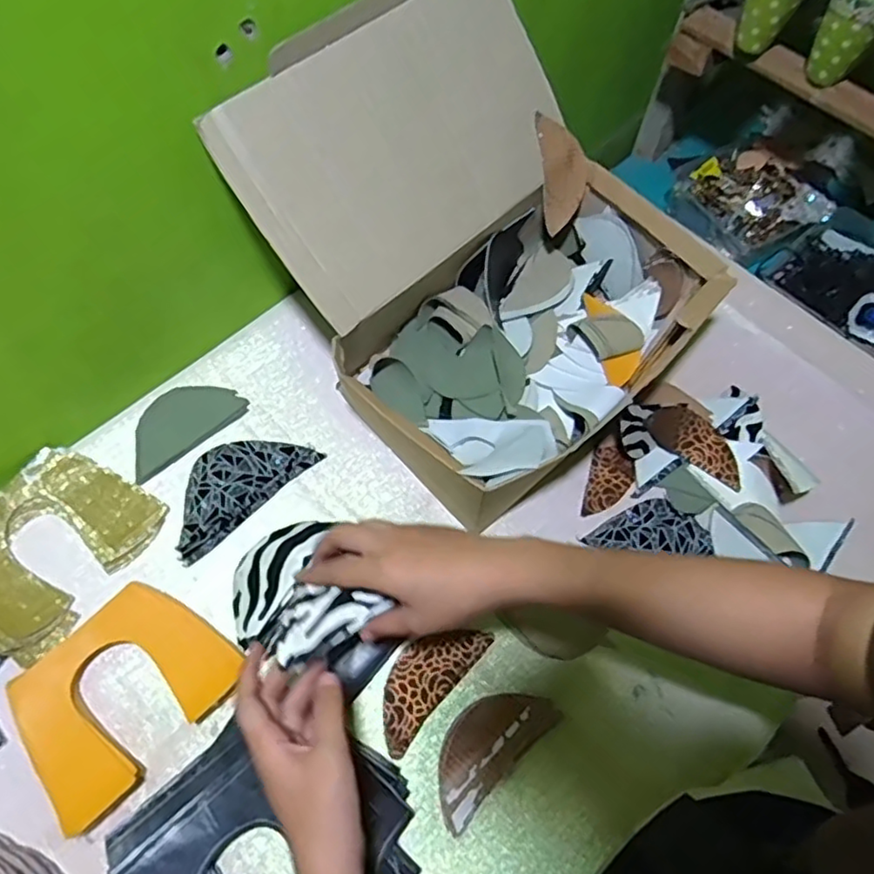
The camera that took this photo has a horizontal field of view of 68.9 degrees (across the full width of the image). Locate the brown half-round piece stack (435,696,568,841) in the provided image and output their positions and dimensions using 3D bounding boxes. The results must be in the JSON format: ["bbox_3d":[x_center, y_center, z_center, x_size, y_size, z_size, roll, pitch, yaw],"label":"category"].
[{"bbox_3d":[0.039,0.241,0.502,0.117,0.009,0.056,-40,71,-19],"label":"brown half-round piece stack"}]

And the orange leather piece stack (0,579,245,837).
[{"bbox_3d":[-0.242,0.197,0.494,0.119,0.029,0.152,42,69,17],"label":"orange leather piece stack"}]

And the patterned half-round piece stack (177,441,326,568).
[{"bbox_3d":[-0.187,0.041,0.589,0.146,0.014,0.070,-40,71,-19],"label":"patterned half-round piece stack"}]

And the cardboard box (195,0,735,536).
[{"bbox_3d":[0.044,-0.165,0.572,0.331,0.239,0.343,-40,71,-19],"label":"cardboard box"}]

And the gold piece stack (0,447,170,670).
[{"bbox_3d":[-0.338,0.091,0.552,0.129,0.026,0.160,31,66,13],"label":"gold piece stack"}]

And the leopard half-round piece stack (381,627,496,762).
[{"bbox_3d":[-0.010,0.195,0.520,0.050,0.010,0.114,38,68,16],"label":"leopard half-round piece stack"}]

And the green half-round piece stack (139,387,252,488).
[{"bbox_3d":[-0.245,-0.015,0.608,0.060,0.009,0.114,41,69,17],"label":"green half-round piece stack"}]

